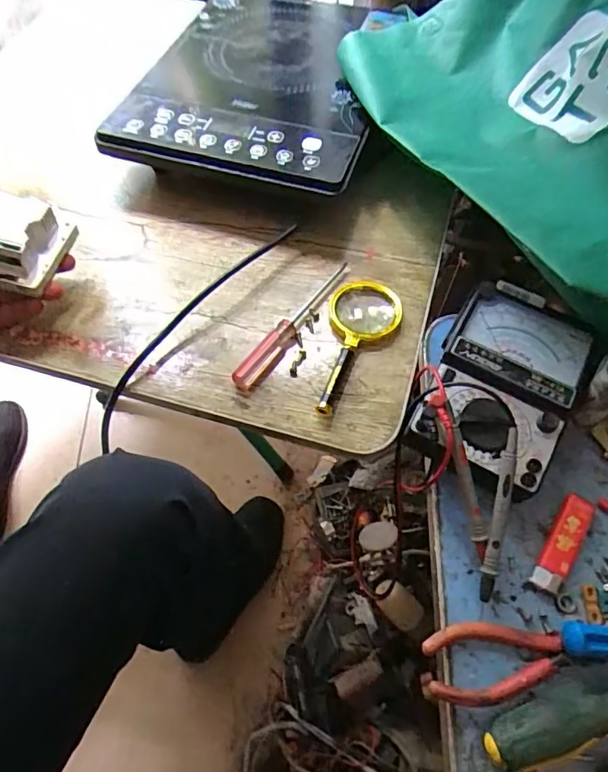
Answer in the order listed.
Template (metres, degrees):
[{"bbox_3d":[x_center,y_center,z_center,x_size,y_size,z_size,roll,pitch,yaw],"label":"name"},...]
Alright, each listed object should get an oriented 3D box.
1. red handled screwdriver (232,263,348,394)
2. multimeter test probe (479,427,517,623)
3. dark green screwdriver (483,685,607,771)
[{"bbox_3d":[-0.010,-0.061,0.482,0.026,0.019,0.167,33,67,15],"label":"red handled screwdriver"},{"bbox_3d":[0.146,0.100,0.386,0.012,0.015,0.136,12,84,6],"label":"multimeter test probe"},{"bbox_3d":[0.206,0.207,0.343,0.186,0.031,0.028,-17,64,-9],"label":"dark green screwdriver"}]

